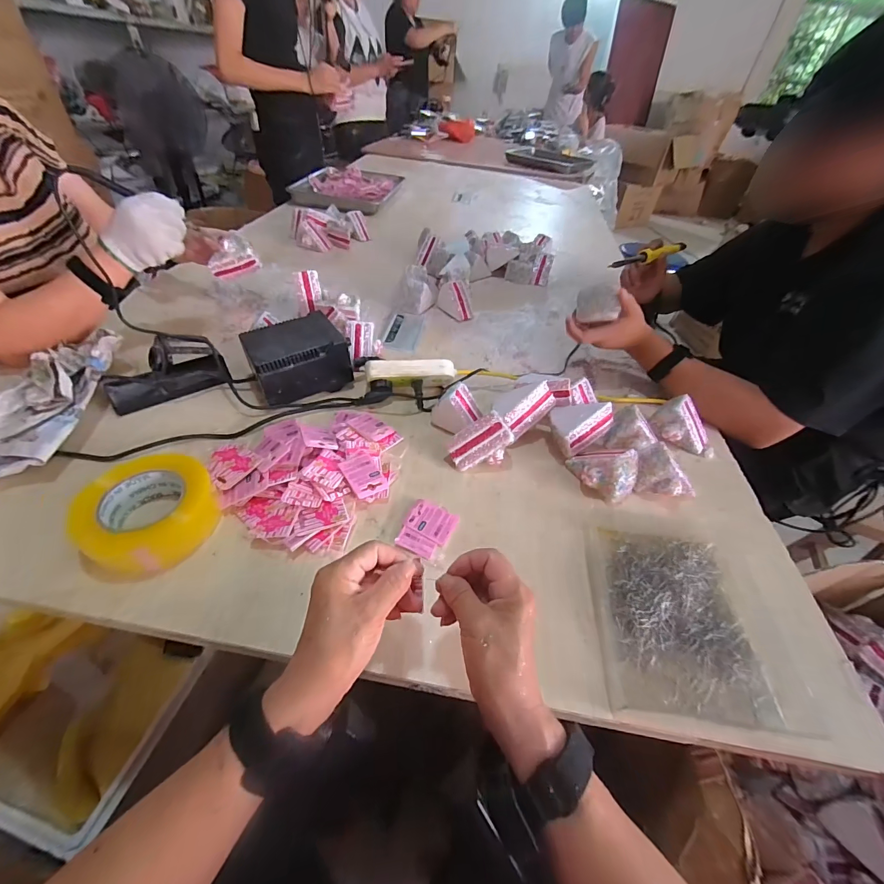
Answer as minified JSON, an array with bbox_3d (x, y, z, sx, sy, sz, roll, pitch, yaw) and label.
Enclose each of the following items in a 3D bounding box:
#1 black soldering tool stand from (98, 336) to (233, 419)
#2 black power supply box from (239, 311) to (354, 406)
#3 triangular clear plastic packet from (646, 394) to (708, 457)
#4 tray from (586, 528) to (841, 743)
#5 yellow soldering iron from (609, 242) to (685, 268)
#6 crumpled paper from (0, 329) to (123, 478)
[{"bbox_3d":[-0.422,-0.110,0.580,0.164,0.068,0.082,-18,49,-22],"label":"black soldering tool stand"},{"bbox_3d":[-0.231,-0.137,0.619,0.153,0.085,0.113,-24,52,-26],"label":"black power supply box"},{"bbox_3d":[0.386,-0.024,0.604,0.096,0.066,0.062,36,52,27],"label":"triangular clear plastic packet"},{"bbox_3d":[0.262,0.181,0.404,0.186,0.027,0.187,8,45,2],"label":"tray"},{"bbox_3d":[0.422,-0.381,0.771,0.222,0.023,0.026,-21,51,-25],"label":"yellow soldering iron"},{"bbox_3d":[-0.540,-0.061,0.531,0.119,0.064,0.268,-3,45,-8],"label":"crumpled paper"}]

